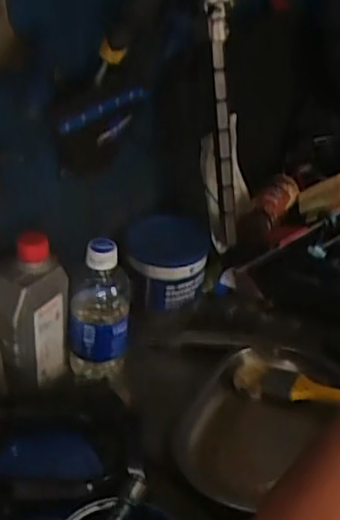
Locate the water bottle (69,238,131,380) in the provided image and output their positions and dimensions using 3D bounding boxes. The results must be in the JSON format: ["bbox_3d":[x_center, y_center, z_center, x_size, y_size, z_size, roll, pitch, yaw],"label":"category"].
[{"bbox_3d":[-0.073,0.049,0.682,0.062,0.143,0.056,2,35,-2],"label":"water bottle"}]

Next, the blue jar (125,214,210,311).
[{"bbox_3d":[-0.003,0.000,0.816,0.099,0.086,0.106,2,35,-1],"label":"blue jar"}]

